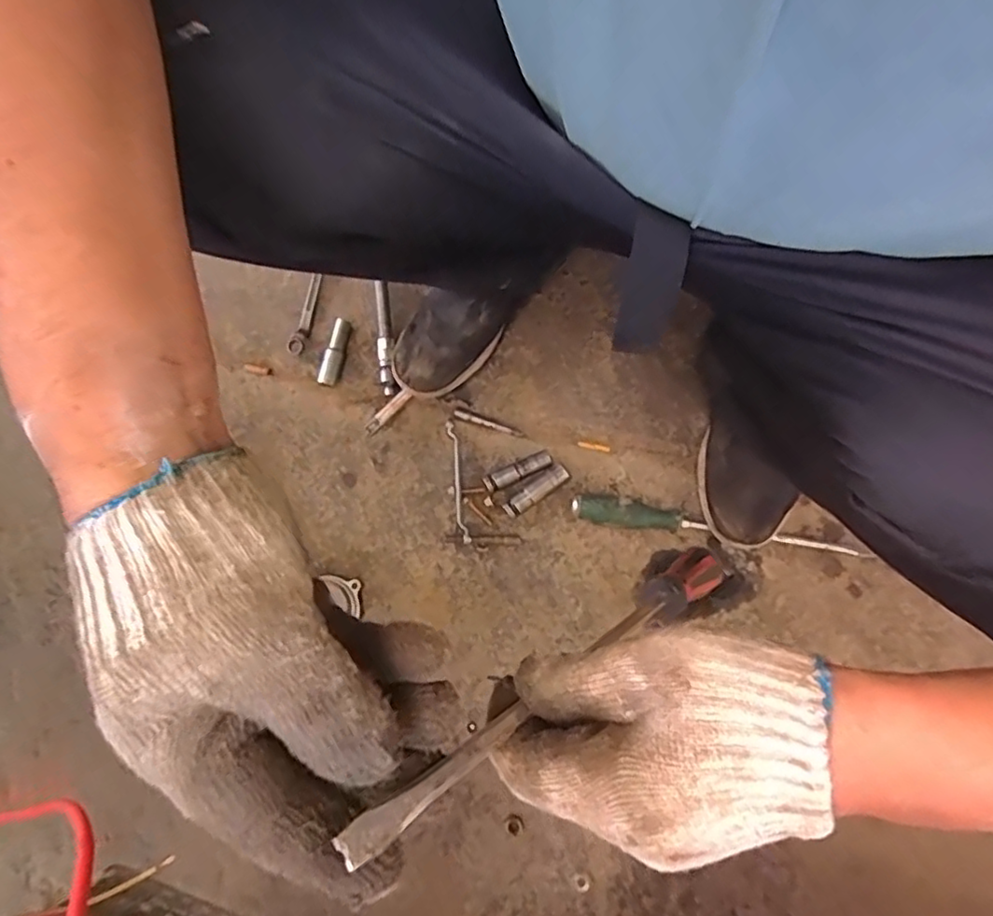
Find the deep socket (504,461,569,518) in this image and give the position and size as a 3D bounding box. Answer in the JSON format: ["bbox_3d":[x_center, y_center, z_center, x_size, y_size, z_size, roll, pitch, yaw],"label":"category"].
[{"bbox_3d":[0.043,0.036,0.645,0.079,0.017,0.020,-35,76,-7],"label":"deep socket"}]

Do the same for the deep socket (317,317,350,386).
[{"bbox_3d":[-0.182,-0.118,0.672,0.017,0.022,0.077,12,76,4],"label":"deep socket"}]

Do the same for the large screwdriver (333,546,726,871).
[{"bbox_3d":[0.063,0.101,0.326,0.024,0.365,0.028,-39,74,30],"label":"large screwdriver"}]

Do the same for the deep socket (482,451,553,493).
[{"bbox_3d":[0.023,0.014,0.653,0.078,0.016,0.019,-25,75,-4],"label":"deep socket"}]

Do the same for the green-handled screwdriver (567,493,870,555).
[{"bbox_3d":[0.232,0.076,0.623,0.307,0.033,0.027,9,75,5],"label":"green-handled screwdriver"}]

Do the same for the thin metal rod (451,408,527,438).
[{"bbox_3d":[-0.008,-0.038,0.676,0.082,0.014,0.010,20,77,7],"label":"thin metal rod"}]

